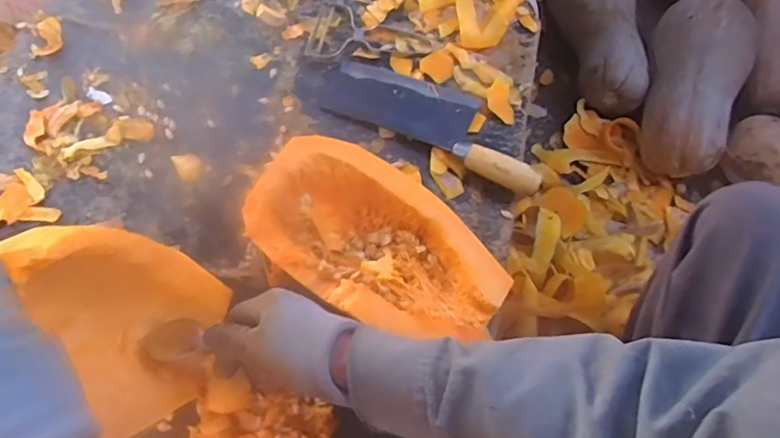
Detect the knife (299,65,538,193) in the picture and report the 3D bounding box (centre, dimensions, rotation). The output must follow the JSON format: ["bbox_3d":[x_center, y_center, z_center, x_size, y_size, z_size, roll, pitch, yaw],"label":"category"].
[{"bbox_3d":[0.036,-0.124,0.646,0.297,0.033,0.095,26,66,11],"label":"knife"}]

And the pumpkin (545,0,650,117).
[{"bbox_3d":[0.387,-0.361,1.056,0.137,0.128,0.350,-4,64,-4],"label":"pumpkin"}]

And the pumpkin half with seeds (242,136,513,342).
[{"bbox_3d":[-0.010,0.029,0.543,0.238,0.082,0.150,34,68,14],"label":"pumpkin half with seeds"}]

